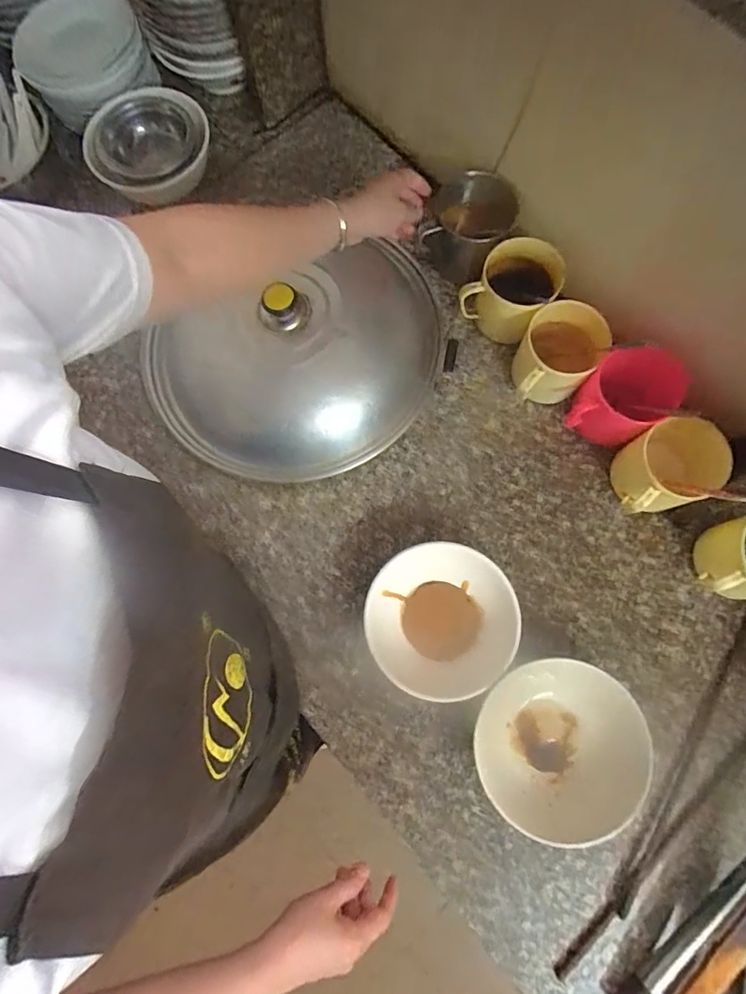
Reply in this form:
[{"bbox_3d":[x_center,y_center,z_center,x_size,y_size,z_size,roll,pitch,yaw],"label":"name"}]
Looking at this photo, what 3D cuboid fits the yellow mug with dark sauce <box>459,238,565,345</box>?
[{"bbox_3d":[0.190,-0.280,0.676,0.105,0.086,0.101,0,77,1],"label":"yellow mug with dark sauce"}]

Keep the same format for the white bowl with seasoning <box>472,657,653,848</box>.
[{"bbox_3d":[0.211,0.279,0.568,0.189,0.068,0.174,0,77,1],"label":"white bowl with seasoning"}]

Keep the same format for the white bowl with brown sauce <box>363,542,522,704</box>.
[{"bbox_3d":[0.082,0.147,0.599,0.177,0.069,0.169,0,77,1],"label":"white bowl with brown sauce"}]

